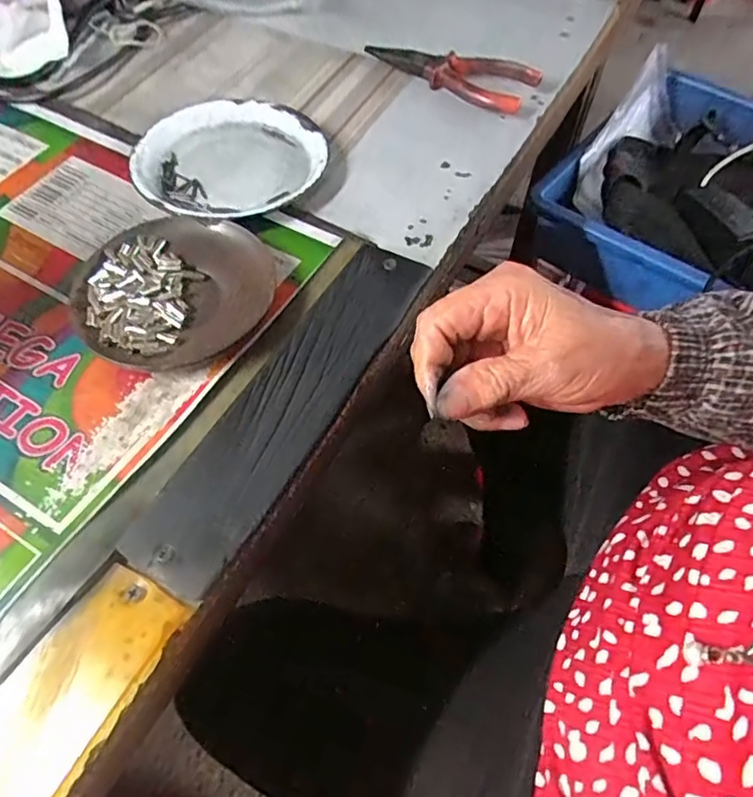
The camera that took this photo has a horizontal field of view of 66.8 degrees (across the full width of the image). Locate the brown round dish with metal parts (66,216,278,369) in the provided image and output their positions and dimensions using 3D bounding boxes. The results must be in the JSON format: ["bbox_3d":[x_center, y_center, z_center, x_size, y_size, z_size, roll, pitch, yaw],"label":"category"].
[{"bbox_3d":[-0.120,-0.064,0.342,0.113,0.017,0.105,0,58,0],"label":"brown round dish with metal parts"}]

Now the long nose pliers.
[{"bbox_3d":[0.055,-0.266,0.466,0.144,0.019,0.055,18,60,11],"label":"long nose pliers"}]

